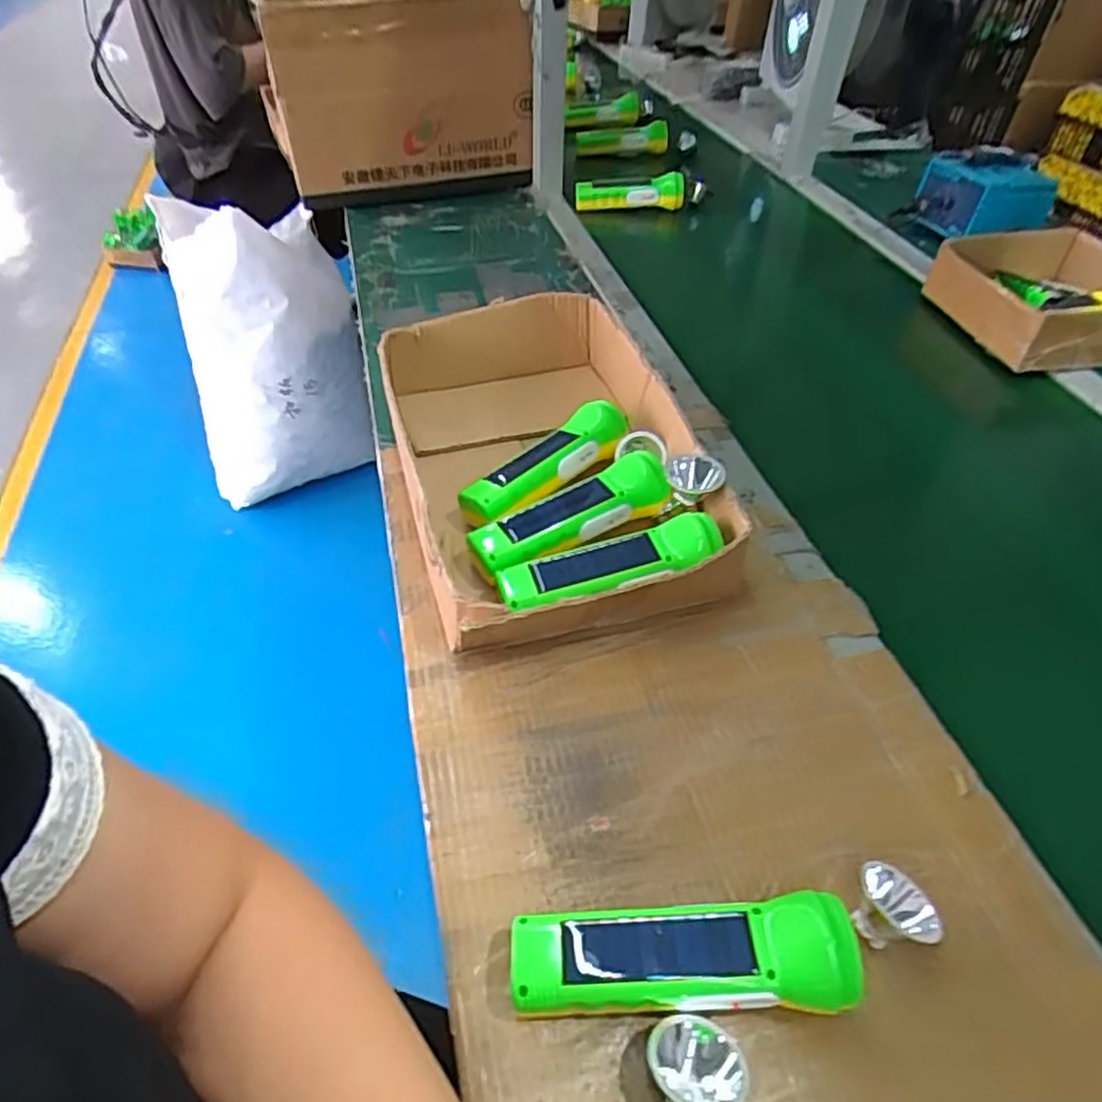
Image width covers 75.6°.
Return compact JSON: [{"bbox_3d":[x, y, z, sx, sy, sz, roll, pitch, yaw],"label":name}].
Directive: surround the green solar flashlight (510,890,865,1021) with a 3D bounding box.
[{"bbox_3d":[0.064,0.203,0.353,0.165,0.042,0.045,1,45,0],"label":"green solar flashlight"}]

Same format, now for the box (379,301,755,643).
[{"bbox_3d":[-0.006,-0.085,0.614,0.243,0.081,0.376,-13,47,-13],"label":"box"}]

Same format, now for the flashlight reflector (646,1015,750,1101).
[{"bbox_3d":[0.066,0.239,0.328,0.040,0.030,0.040,0,45,0],"label":"flashlight reflector"}]

